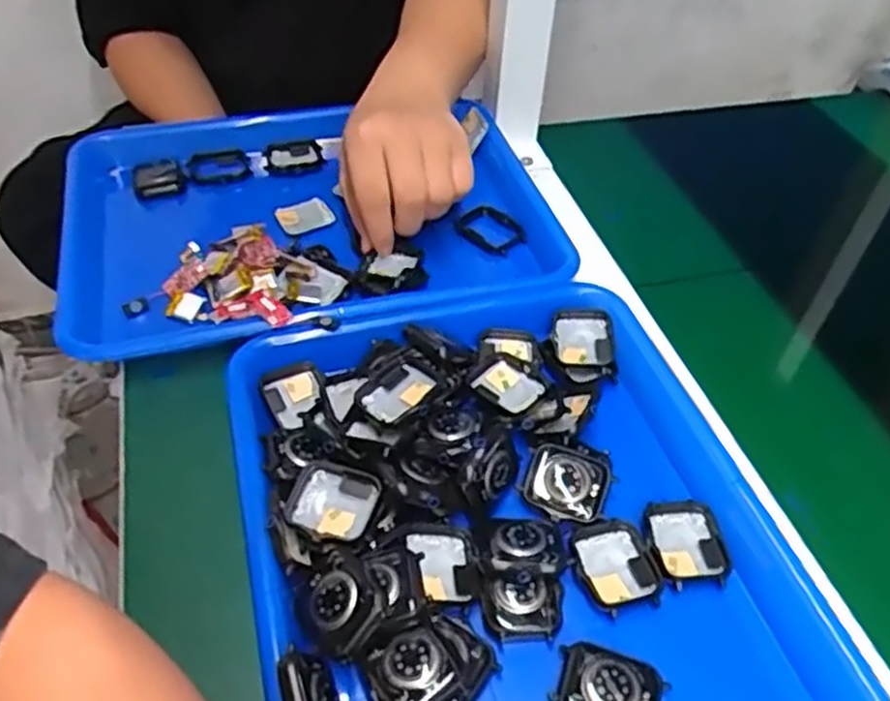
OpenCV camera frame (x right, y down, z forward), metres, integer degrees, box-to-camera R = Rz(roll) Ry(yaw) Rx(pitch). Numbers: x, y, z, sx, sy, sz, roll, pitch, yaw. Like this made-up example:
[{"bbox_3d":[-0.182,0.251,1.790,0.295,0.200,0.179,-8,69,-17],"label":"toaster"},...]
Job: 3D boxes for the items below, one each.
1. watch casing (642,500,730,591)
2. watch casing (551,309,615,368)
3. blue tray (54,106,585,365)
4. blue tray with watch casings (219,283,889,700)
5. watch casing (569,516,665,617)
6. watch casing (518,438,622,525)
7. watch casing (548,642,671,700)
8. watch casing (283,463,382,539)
[{"bbox_3d":[0.123,0.098,0.391,0.037,0.005,0.046,-6,46,-7],"label":"watch casing"},{"bbox_3d":[0.087,-0.007,0.476,0.037,0.013,0.040,-2,46,-3],"label":"watch casing"},{"bbox_3d":[-0.098,-0.103,0.570,0.351,0.043,0.265,-9,47,-10],"label":"blue tray"},{"bbox_3d":[0.039,0.098,0.374,0.259,0.042,0.329,-12,48,-13],"label":"blue tray with watch casings"},{"bbox_3d":[0.083,0.105,0.376,0.041,0.009,0.046,-16,49,-16],"label":"watch casing"},{"bbox_3d":[0.066,0.069,0.408,0.047,0.014,0.041,16,48,13],"label":"watch casing"},{"bbox_3d":[0.072,0.150,0.334,0.047,0.014,0.036,13,47,11],"label":"watch casing"},{"bbox_3d":[-0.055,0.074,0.376,0.044,0.008,0.036,15,48,13],"label":"watch casing"}]

